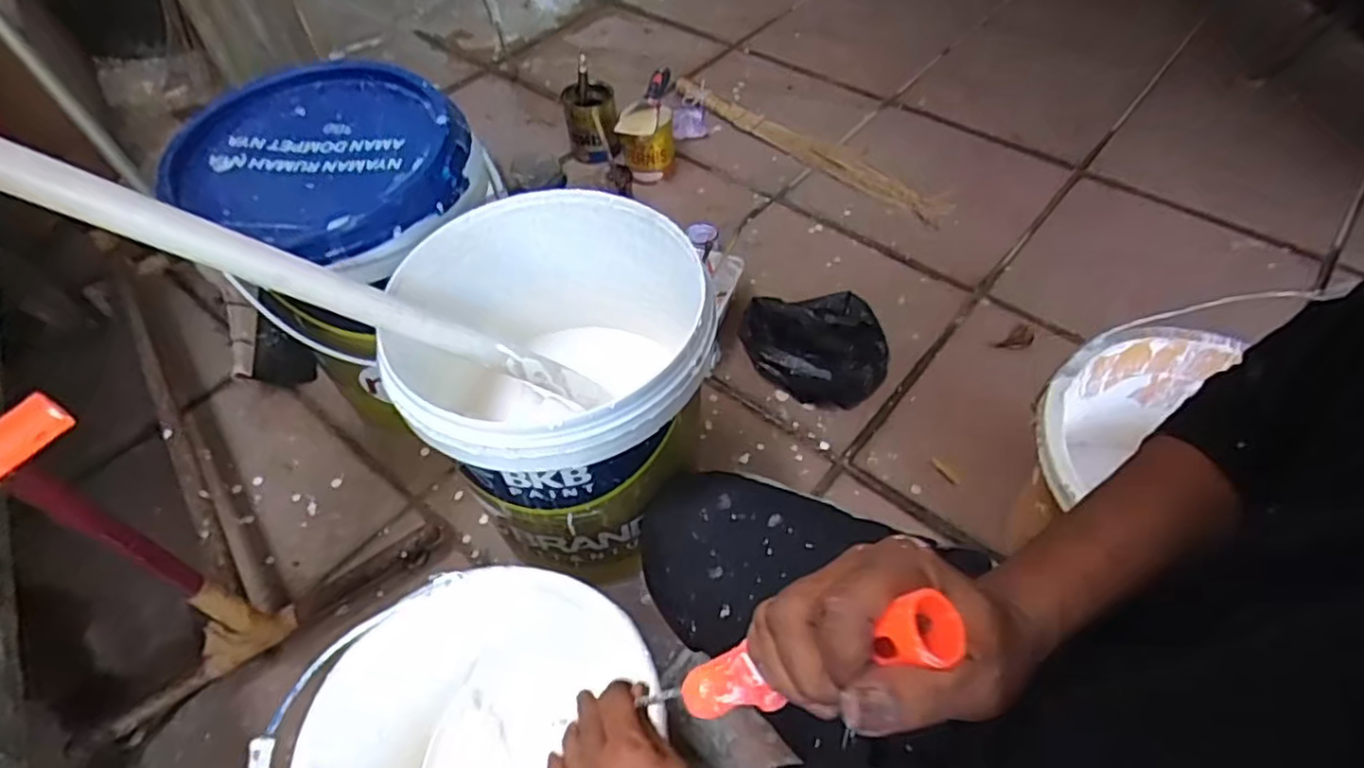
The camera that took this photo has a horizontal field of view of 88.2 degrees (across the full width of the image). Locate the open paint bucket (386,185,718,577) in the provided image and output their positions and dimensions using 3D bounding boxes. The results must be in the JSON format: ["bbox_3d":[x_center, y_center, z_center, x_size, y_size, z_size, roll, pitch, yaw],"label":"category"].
[{"bbox_3d":[-0.116,0.018,0.763,0.294,0.313,0.296,-11,51,-6],"label":"open paint bucket"}]

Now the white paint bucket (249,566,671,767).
[{"bbox_3d":[-0.181,0.335,0.632,0.250,0.222,0.290,16,53,15],"label":"white paint bucket"}]

